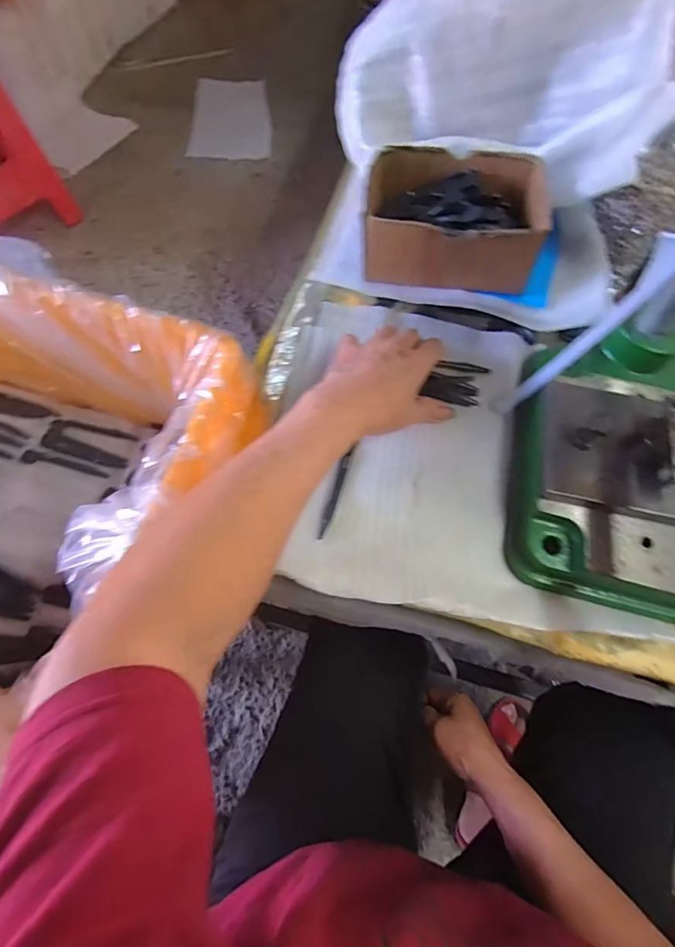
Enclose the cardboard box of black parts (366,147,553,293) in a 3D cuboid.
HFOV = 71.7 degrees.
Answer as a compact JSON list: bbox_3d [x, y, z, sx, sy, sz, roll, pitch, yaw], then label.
[{"bbox_3d":[0.112,-0.253,0.462,0.159,0.067,0.128,11,65,2],"label":"cardboard box of black parts"}]

